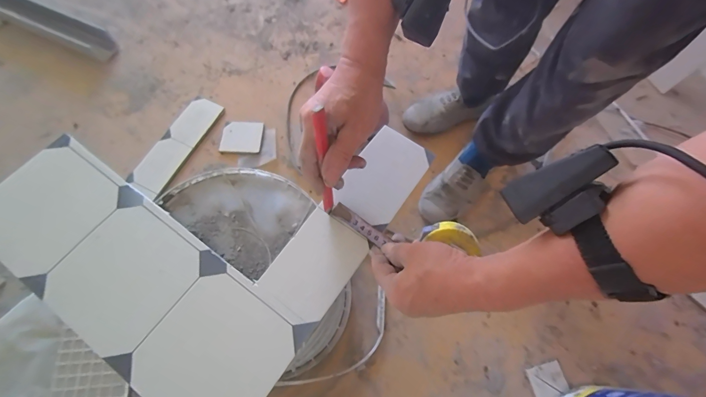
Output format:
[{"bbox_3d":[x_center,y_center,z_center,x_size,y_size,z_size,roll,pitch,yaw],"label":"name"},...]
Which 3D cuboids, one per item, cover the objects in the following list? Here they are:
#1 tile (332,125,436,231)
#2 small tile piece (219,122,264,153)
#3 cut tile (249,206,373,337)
[{"bbox_3d":[0.039,-0.028,0.410,0.075,0.007,0.127,40,67,-7],"label":"tile"},{"bbox_3d":[-0.276,-0.154,0.840,0.096,0.004,0.083,3,68,0],"label":"small tile piece"},{"bbox_3d":[-0.044,0.077,0.377,0.078,0.007,0.120,34,72,12],"label":"cut tile"}]

